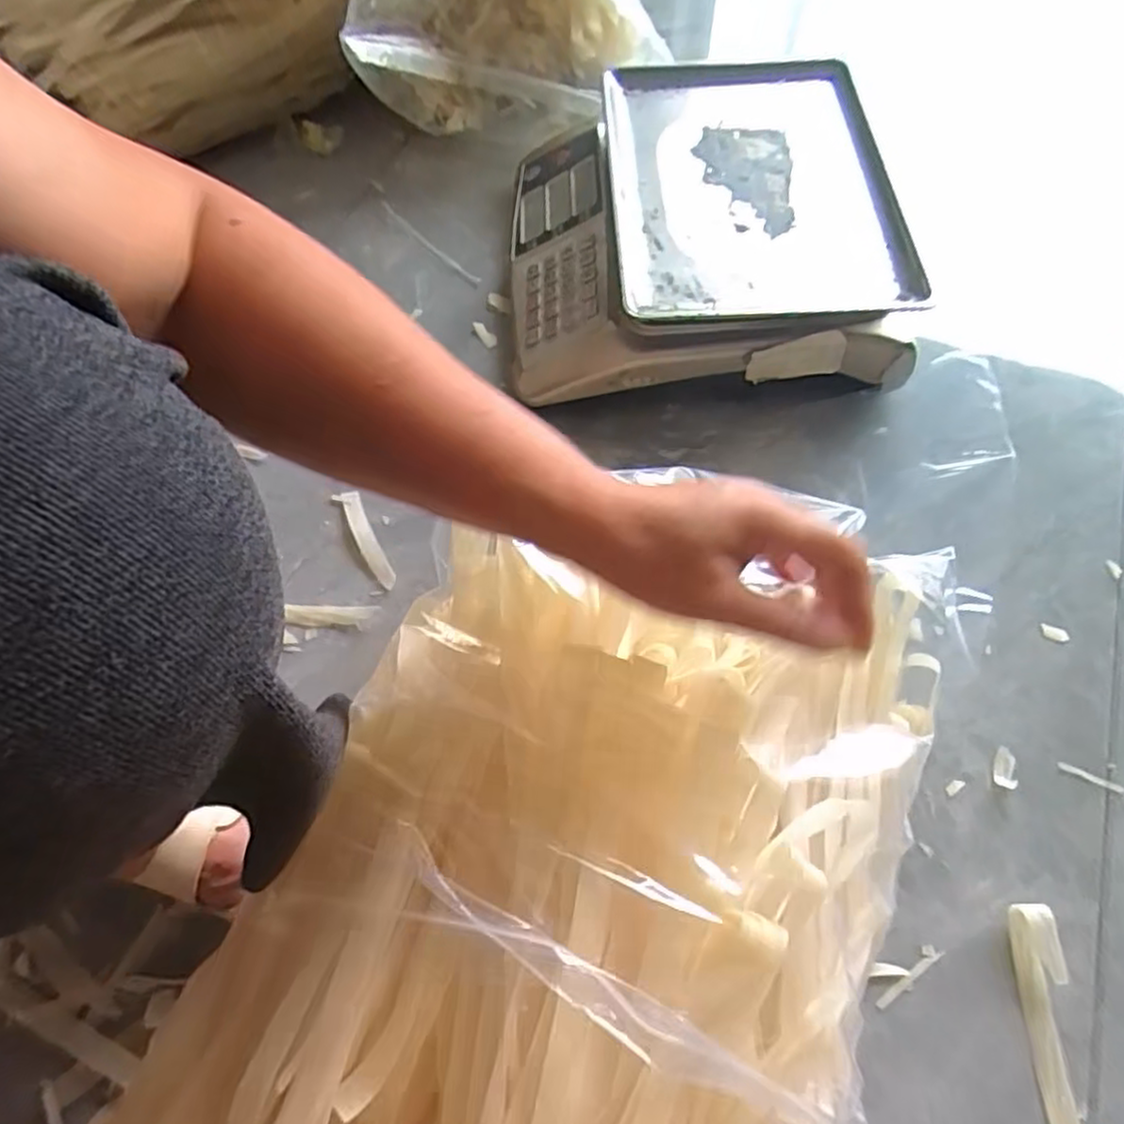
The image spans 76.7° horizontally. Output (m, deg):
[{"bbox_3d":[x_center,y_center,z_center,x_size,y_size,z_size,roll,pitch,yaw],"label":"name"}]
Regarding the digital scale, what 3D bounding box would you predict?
[{"bbox_3d":[0.133,-0.309,0.668,0.363,0.109,0.339,-2,63,1],"label":"digital scale"}]

